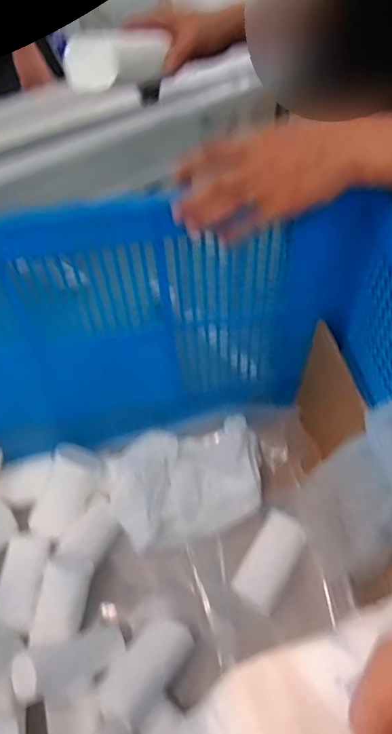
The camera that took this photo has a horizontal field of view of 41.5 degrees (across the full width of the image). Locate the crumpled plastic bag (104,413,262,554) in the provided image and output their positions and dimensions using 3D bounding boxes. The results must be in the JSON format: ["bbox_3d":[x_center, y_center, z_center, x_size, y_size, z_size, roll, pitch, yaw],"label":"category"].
[{"bbox_3d":[-0.016,0.182,0.809,0.235,0.099,0.173,-11,92,3],"label":"crumpled plastic bag"}]

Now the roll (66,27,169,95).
[{"bbox_3d":[-0.084,-0.331,0.560,0.054,0.049,0.119,20,38,17],"label":"roll"}]

